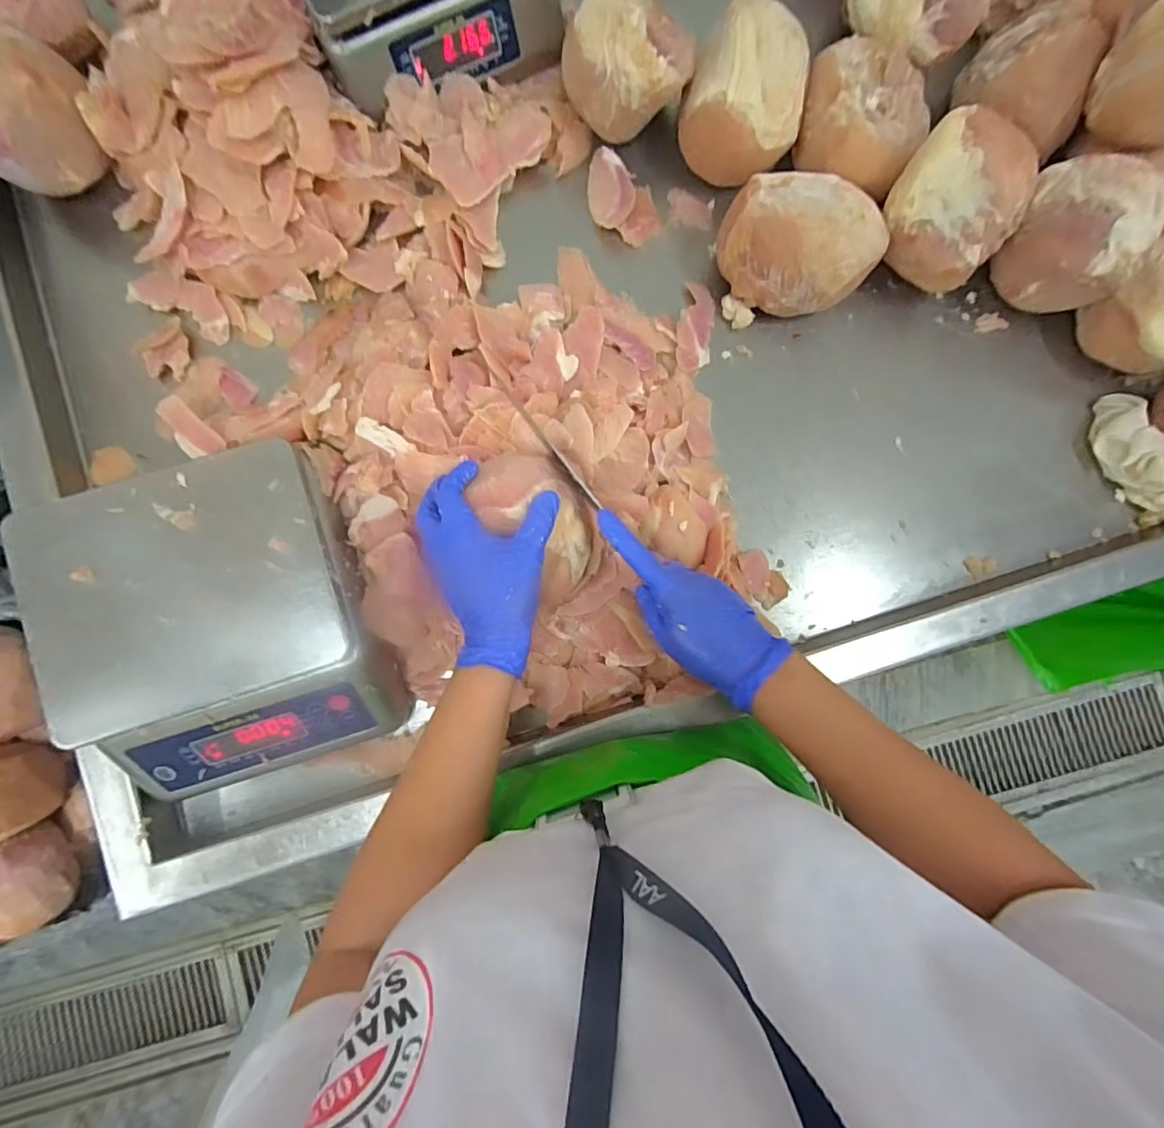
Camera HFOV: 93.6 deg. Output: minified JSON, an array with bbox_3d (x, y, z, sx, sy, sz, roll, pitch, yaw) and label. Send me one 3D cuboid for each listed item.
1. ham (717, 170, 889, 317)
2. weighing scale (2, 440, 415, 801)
[{"bbox_3d":[0.211,-0.314,0.538,0.151,0.093,0.112,8,86,-1],"label":"ham"},{"bbox_3d":[-0.297,0.057,0.448,0.218,0.096,0.247,-18,87,-3],"label":"weighing scale"}]

